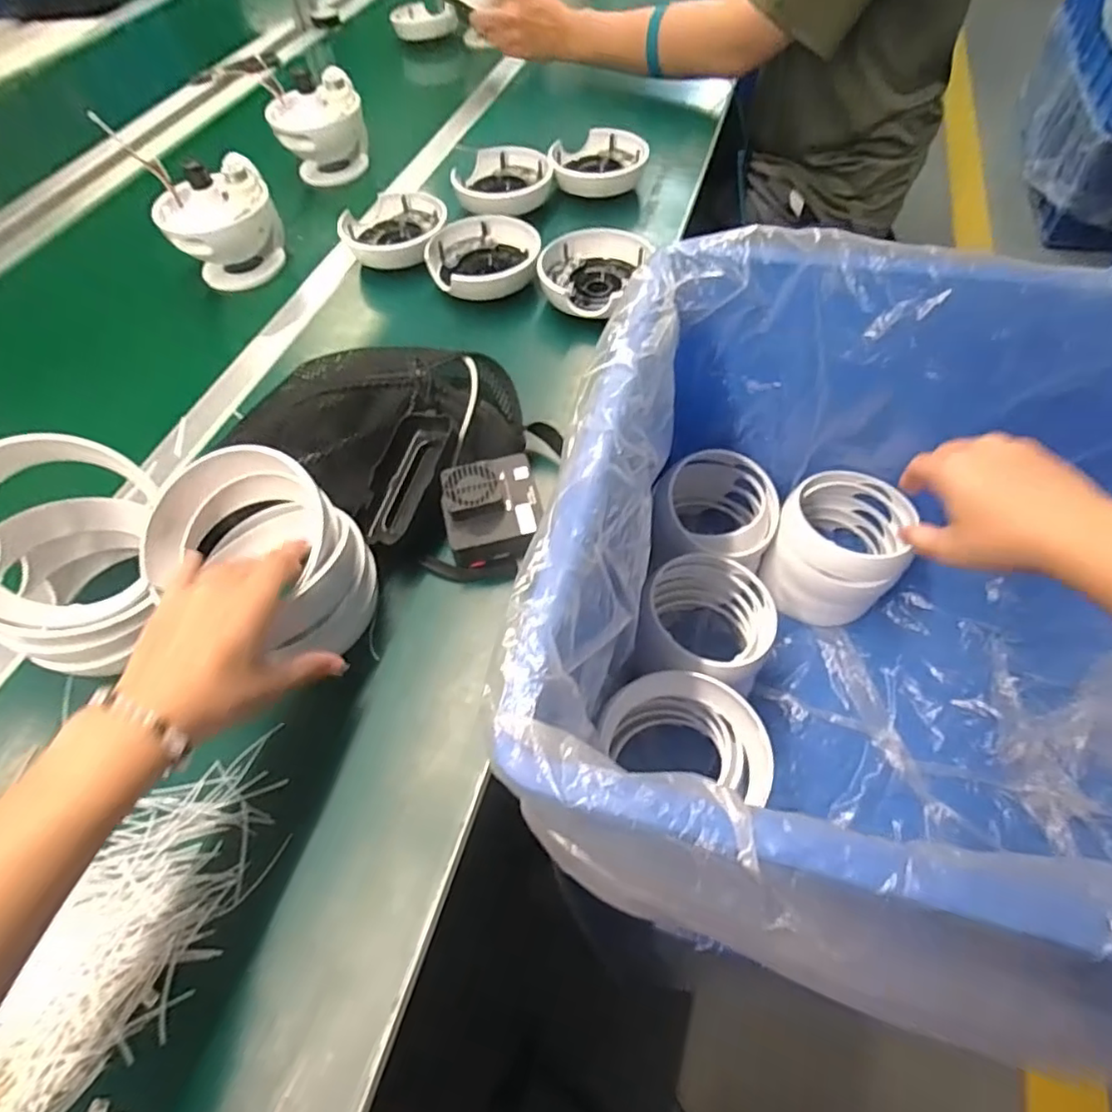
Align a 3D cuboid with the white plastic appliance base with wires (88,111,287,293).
[{"bbox_3d":[-0.372,-0.366,0.691,0.120,0.124,0.106,-19,58,-8],"label":"white plastic appliance base with wires"}]

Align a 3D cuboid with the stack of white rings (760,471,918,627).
[{"bbox_3d":[0.267,-0.007,0.580,0.111,0.099,0.121,34,65,23],"label":"stack of white rings"}]

